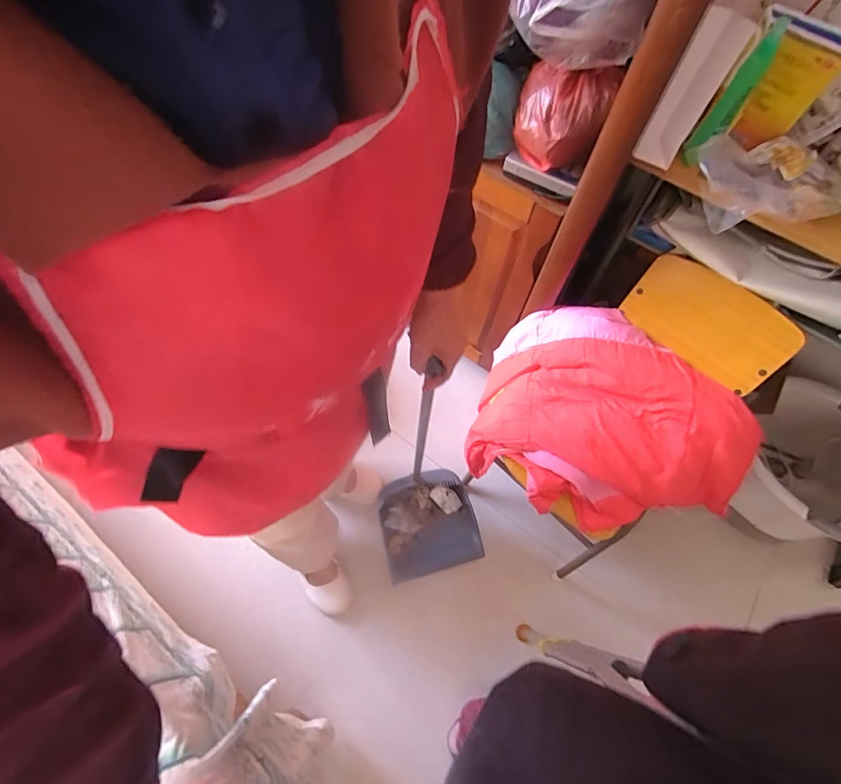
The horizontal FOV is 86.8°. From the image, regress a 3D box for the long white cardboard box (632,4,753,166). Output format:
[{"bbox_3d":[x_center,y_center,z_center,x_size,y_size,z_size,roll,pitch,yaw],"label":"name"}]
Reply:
[{"bbox_3d":[0.393,-0.435,0.656,0.060,0.200,0.041,36,65,14],"label":"long white cardboard box"}]

